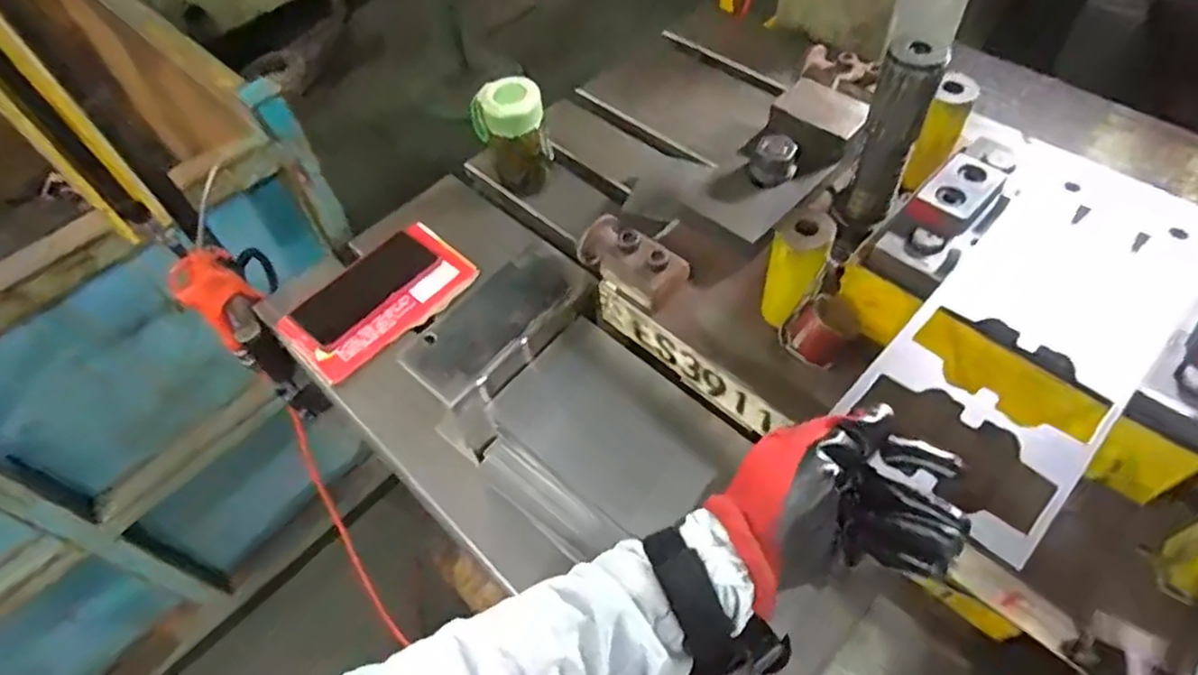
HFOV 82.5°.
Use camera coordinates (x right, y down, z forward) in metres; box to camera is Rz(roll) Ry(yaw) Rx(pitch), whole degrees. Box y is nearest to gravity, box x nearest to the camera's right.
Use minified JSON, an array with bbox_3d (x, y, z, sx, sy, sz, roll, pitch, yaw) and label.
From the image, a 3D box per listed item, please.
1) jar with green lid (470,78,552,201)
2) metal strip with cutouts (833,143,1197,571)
[{"bbox_3d":[-0.099,-0.234,0.799,0.064,0.124,0.065,-34,59,-19],"label":"jar with green lid"},{"bbox_3d":[0.280,-0.013,0.429,0.127,0.009,0.316,36,64,27],"label":"metal strip with cutouts"}]

